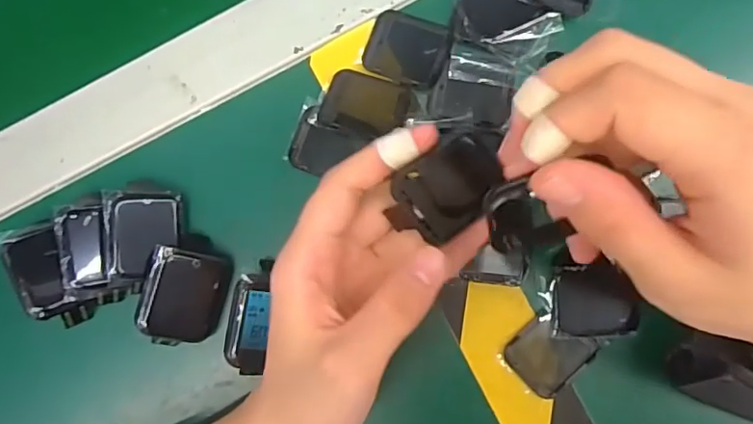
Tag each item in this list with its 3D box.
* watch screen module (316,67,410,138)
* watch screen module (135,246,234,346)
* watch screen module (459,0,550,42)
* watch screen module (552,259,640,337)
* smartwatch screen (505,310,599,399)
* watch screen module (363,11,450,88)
[{"bbox_3d":[-0.006,-0.053,0.275,0.040,0.007,0.030,12,88,5],"label":"watch screen module"},{"bbox_3d":[-0.091,0.042,0.265,0.038,0.005,0.046,16,91,-29],"label":"watch screen module"},{"bbox_3d":[0.060,-0.100,0.270,0.037,0.006,0.032,-24,86,3],"label":"watch screen module"},{"bbox_3d":[0.103,0.041,0.265,0.039,0.005,0.034,0,87,4],"label":"watch screen module"},{"bbox_3d":[0.082,0.066,0.266,0.033,0.004,0.035,45,91,5],"label":"smartwatch screen"},{"bbox_3d":[0.015,-0.081,0.278,0.038,0.006,0.032,21,89,5],"label":"watch screen module"}]

